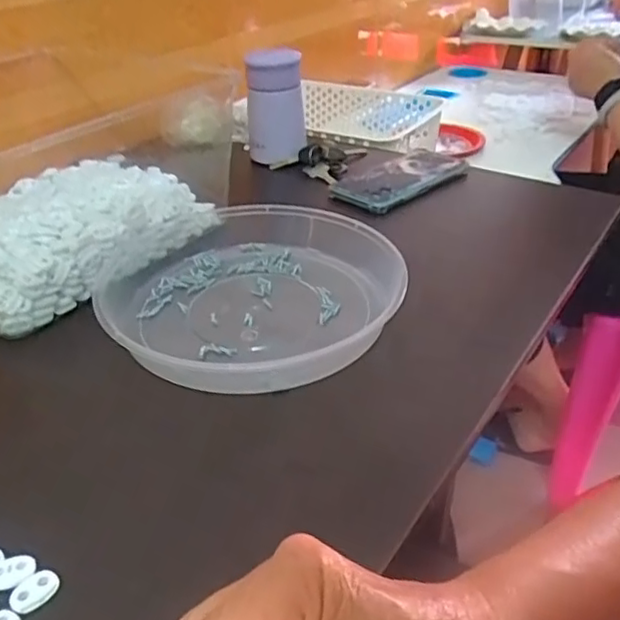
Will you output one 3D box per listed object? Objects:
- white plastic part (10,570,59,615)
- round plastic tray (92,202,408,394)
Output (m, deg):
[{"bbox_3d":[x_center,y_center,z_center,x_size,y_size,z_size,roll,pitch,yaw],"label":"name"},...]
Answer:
[{"bbox_3d":[-0.133,0.136,0.303,0.016,0.004,0.022,24,41,32],"label":"white plastic part"},{"bbox_3d":[-0.047,-0.022,0.507,0.229,0.039,0.233,-1,34,1],"label":"round plastic tray"}]

